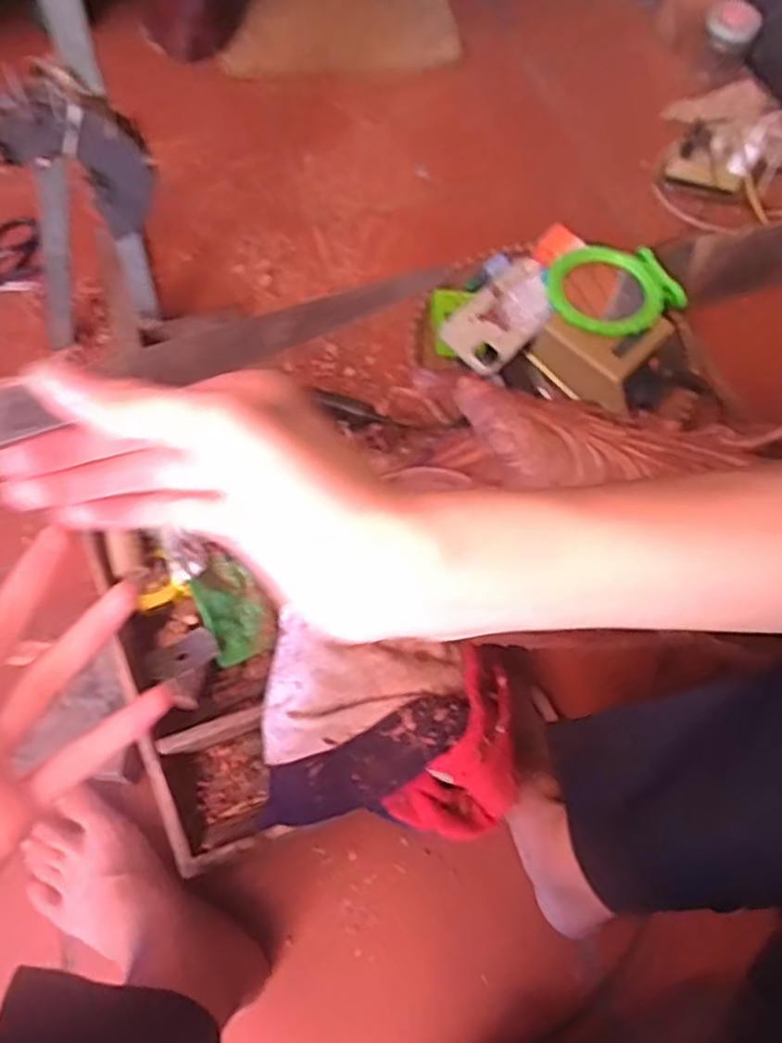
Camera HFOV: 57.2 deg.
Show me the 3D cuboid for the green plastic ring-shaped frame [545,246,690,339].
[{"bbox_3d":[0.248,-0.269,0.812,0.145,0.032,0.138,-26,68,-14],"label":"green plastic ring-shaped frame"}]

